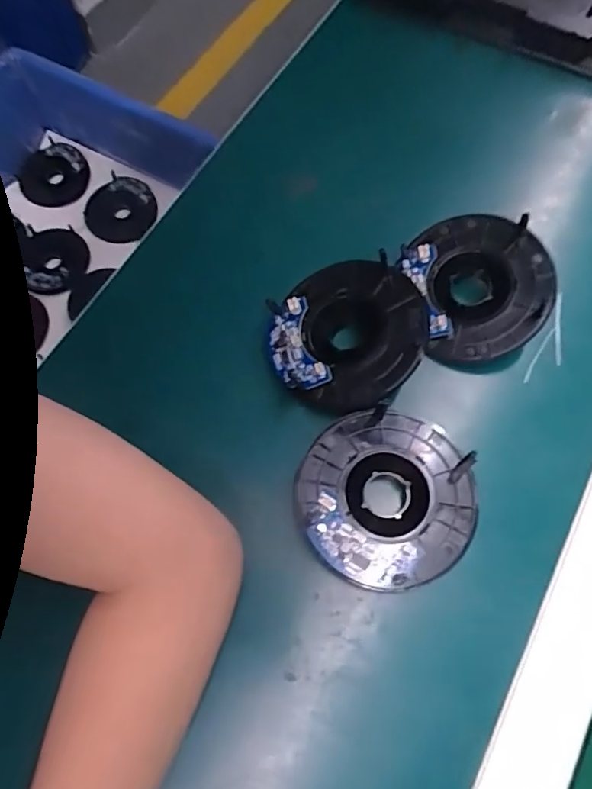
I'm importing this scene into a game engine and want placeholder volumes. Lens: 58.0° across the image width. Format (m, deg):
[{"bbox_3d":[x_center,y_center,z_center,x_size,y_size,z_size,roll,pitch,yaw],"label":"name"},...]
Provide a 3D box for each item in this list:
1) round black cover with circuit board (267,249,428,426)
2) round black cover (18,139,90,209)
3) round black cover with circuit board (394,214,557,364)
[{"bbox_3d":[0.033,-0.041,0.345,0.094,0.026,0.099,0,69,1],"label":"round black cover with circuit board"},{"bbox_3d":[-0.366,-0.330,0.810,0.094,0.022,0.100,0,92,-2],"label":"round black cover"},{"bbox_3d":[0.121,-0.074,0.353,0.086,0.021,0.098,-19,79,15],"label":"round black cover with circuit board"}]

